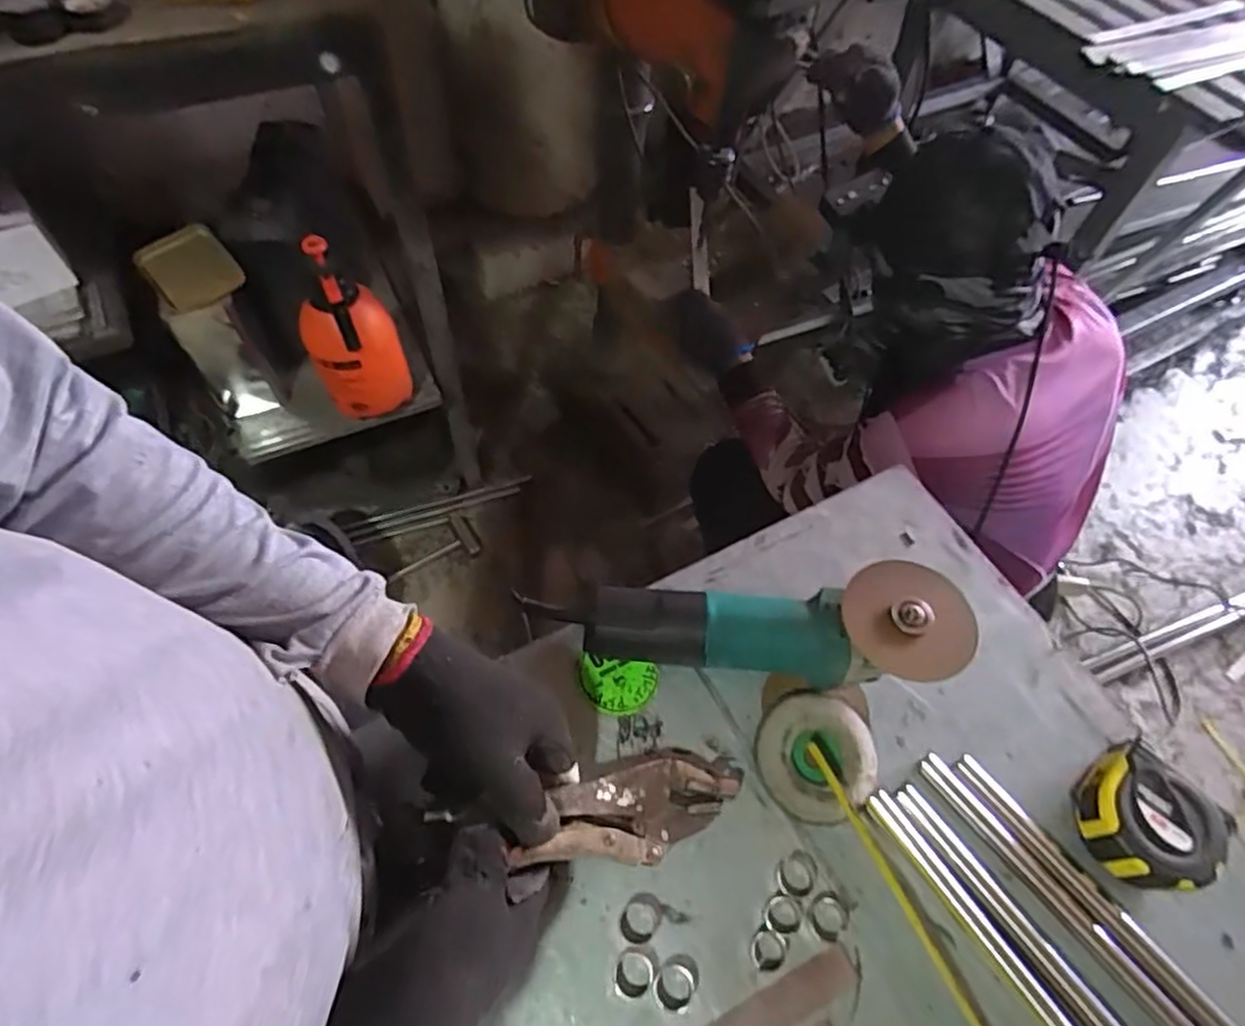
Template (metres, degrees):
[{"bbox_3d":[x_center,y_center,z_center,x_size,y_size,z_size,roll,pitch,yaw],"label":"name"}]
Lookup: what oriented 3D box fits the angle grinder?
[{"bbox_3d":[0.093,0.075,0.521,0.299,0.084,0.080,10,60,2],"label":"angle grinder"}]

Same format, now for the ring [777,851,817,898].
[{"bbox_3d":[0.121,0.247,0.469,0.030,0.009,0.024,-27,65,-17],"label":"ring"}]

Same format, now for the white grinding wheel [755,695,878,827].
[{"bbox_3d":[0.144,0.181,0.506,0.086,0.022,0.084,1,60,-3],"label":"white grinding wheel"}]

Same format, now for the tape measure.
[{"bbox_3d":[0.369,0.217,0.482,0.084,0.049,0.081,-35,68,-21],"label":"tape measure"}]

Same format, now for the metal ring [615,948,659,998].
[{"bbox_3d":[0.009,0.296,0.440,0.026,0.009,0.028,1,60,-3],"label":"metal ring"}]

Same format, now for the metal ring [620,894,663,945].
[{"bbox_3d":[0.013,0.273,0.459,0.025,0.006,0.030,35,64,16],"label":"metal ring"}]

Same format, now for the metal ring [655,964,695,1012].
[{"bbox_3d":[0.034,0.304,0.437,0.025,0.012,0.024,1,60,-3],"label":"metal ring"}]

